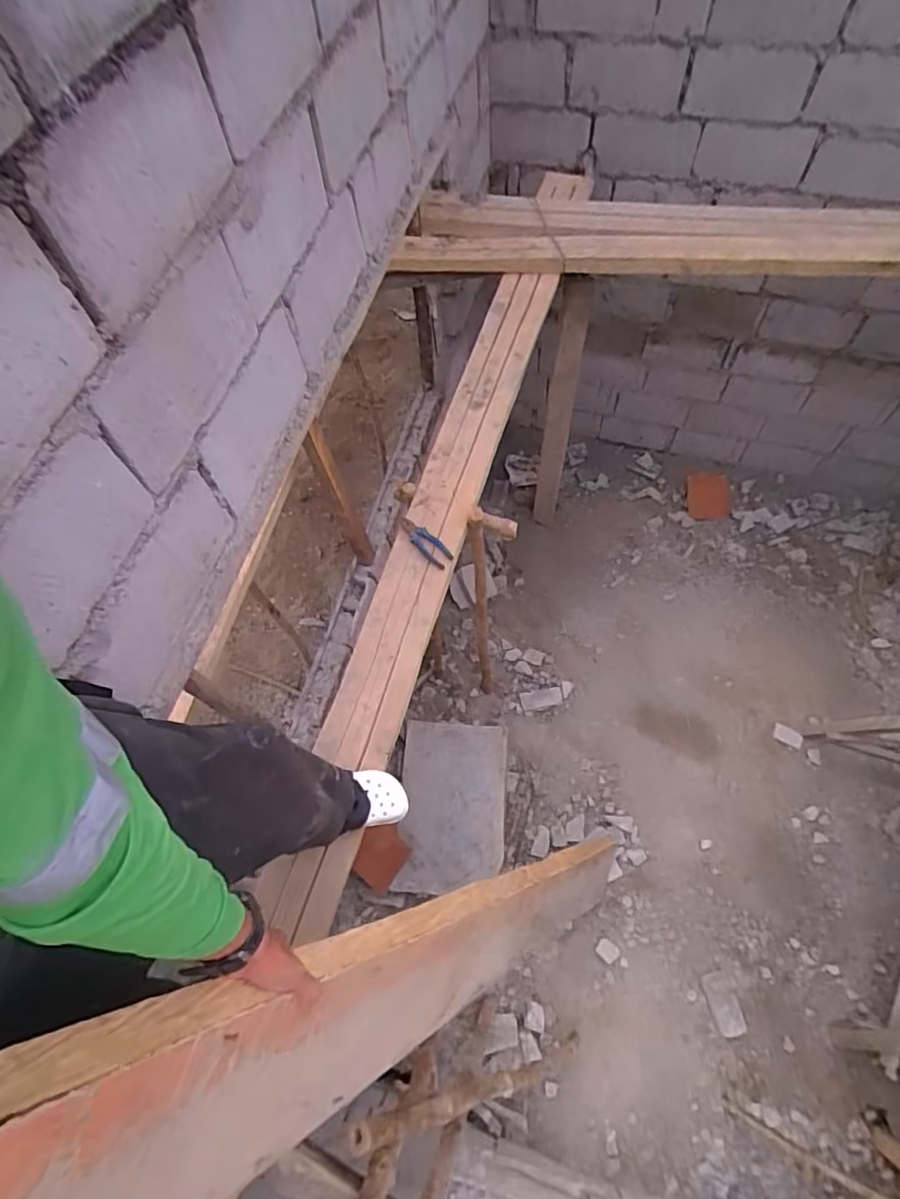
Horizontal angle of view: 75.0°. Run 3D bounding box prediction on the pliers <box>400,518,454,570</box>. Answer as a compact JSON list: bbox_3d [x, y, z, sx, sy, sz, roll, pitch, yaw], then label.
[{"bbox_3d":[-0.070,-0.159,1.543,0.059,0.028,0.191,-40,68,-14],"label":"pliers"}]

